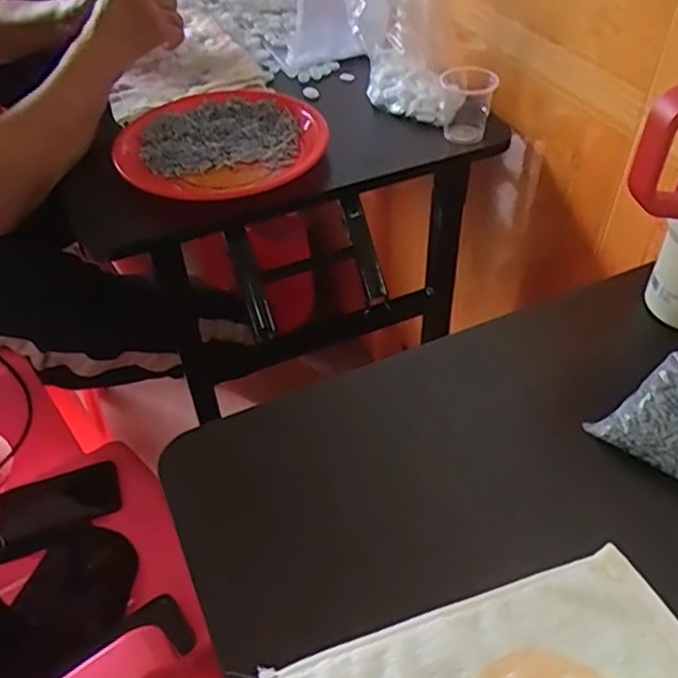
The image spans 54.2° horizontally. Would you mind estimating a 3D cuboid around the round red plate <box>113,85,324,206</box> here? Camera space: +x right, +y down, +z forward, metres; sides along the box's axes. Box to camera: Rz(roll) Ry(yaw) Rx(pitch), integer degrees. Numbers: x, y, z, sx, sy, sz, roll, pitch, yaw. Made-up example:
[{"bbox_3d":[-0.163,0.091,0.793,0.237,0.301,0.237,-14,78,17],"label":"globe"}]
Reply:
[{"bbox_3d":[-0.134,-0.236,0.757,0.221,0.046,0.244,-8,45,-5],"label":"round red plate"}]

